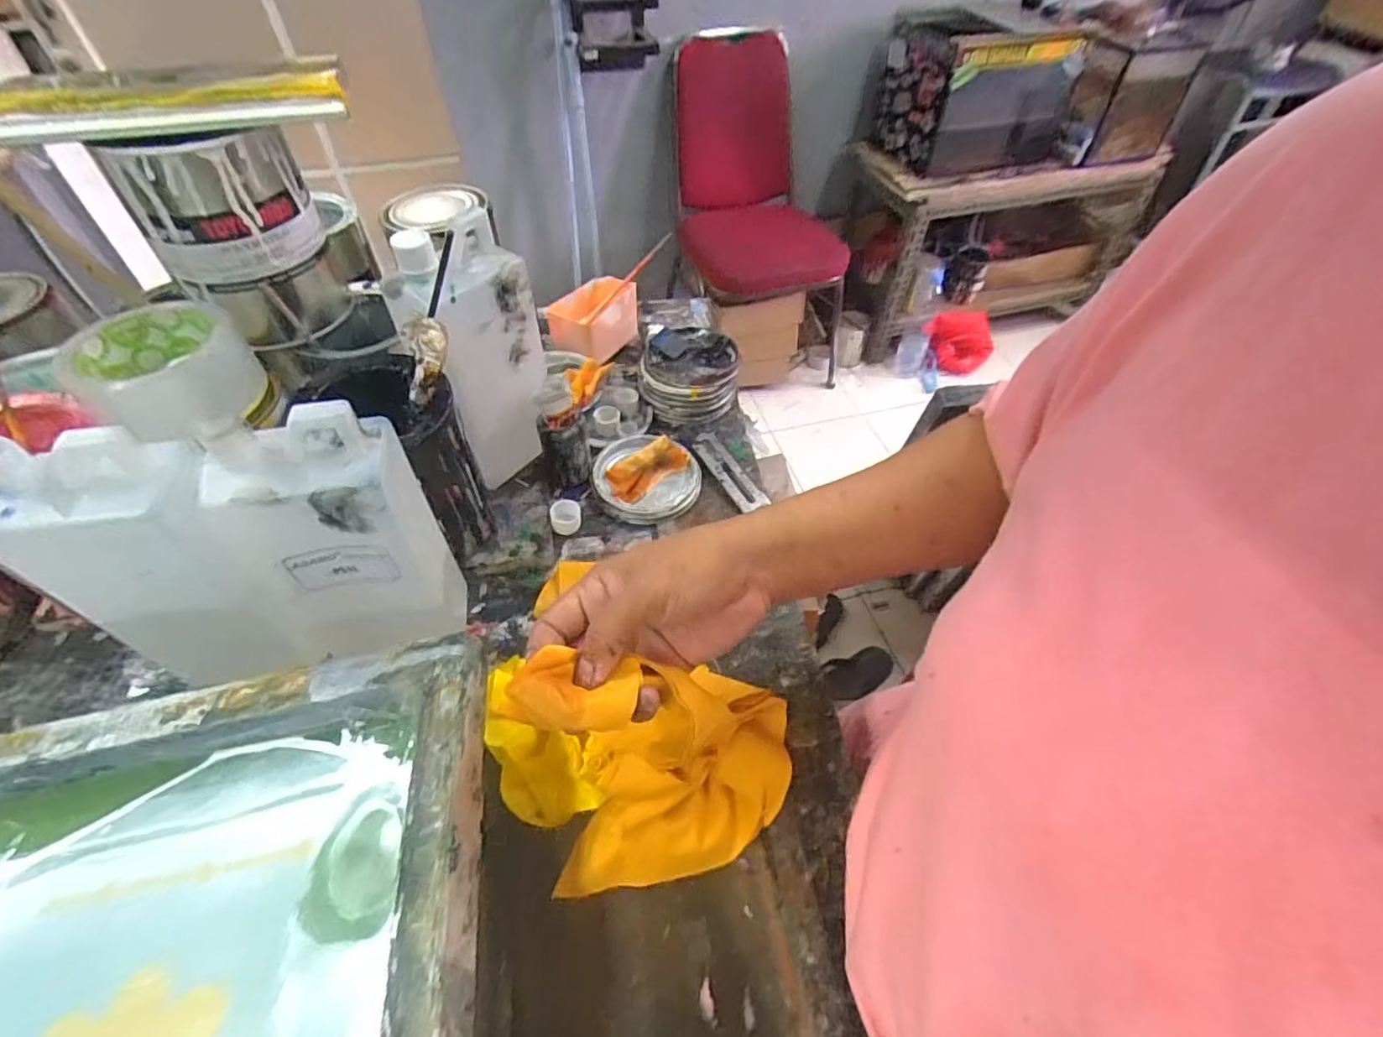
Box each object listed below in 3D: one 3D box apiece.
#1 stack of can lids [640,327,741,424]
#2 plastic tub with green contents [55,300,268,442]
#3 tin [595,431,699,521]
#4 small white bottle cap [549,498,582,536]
[{"bbox_3d":[-0.002,-0.156,0.660,0.101,0.045,0.107,10,50,7],"label":"stack of can lids"},{"bbox_3d":[-0.333,-0.091,0.393,0.093,0.047,0.093,-33,58,-26],"label":"plastic tub with green contents"},{"bbox_3d":[-0.042,-0.038,0.581,0.097,0.026,0.097,1,50,-1],"label":"tin"},{"bbox_3d":[-0.113,-0.004,0.549,0.027,0.017,0.027,1,50,-1],"label":"small white bottle cap"}]

